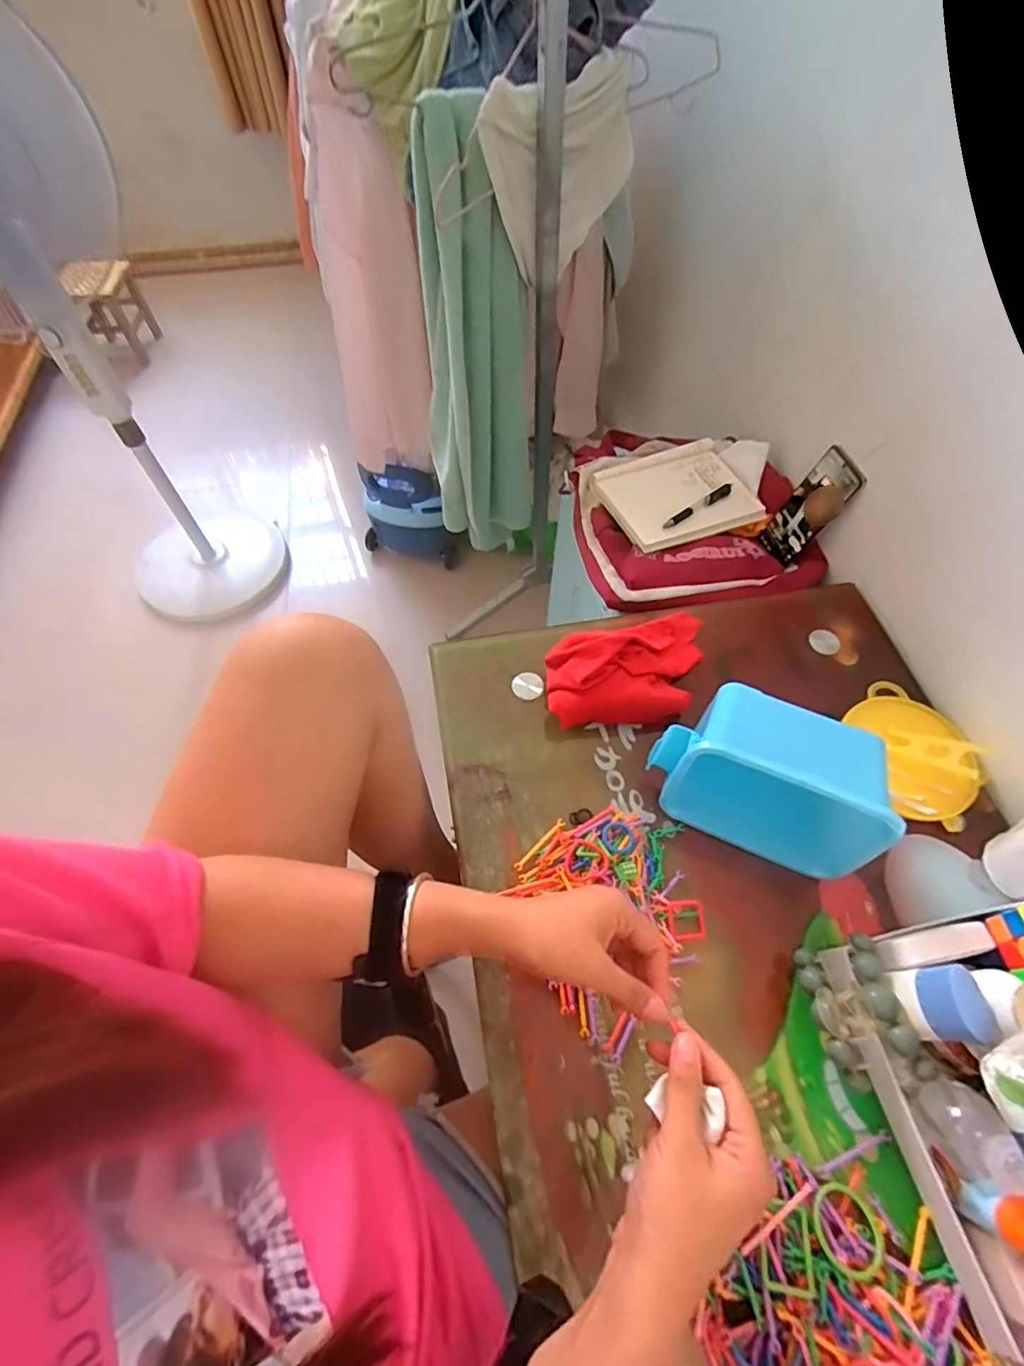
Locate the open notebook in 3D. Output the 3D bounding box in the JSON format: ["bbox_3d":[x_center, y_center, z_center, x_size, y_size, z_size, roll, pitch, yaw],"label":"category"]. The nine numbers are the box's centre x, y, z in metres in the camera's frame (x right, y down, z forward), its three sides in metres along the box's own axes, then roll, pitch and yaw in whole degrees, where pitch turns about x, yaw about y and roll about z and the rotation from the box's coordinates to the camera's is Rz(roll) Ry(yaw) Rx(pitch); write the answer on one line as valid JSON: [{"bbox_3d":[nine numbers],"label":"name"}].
[{"bbox_3d":[0.235,-0.271,0.807,0.195,0.025,0.167,-20,60,-10],"label":"open notebook"}]

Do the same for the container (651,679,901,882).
[{"bbox_3d":[0.231,0.082,0.512,0.188,0.120,0.106,23,62,15],"label":"container"}]

